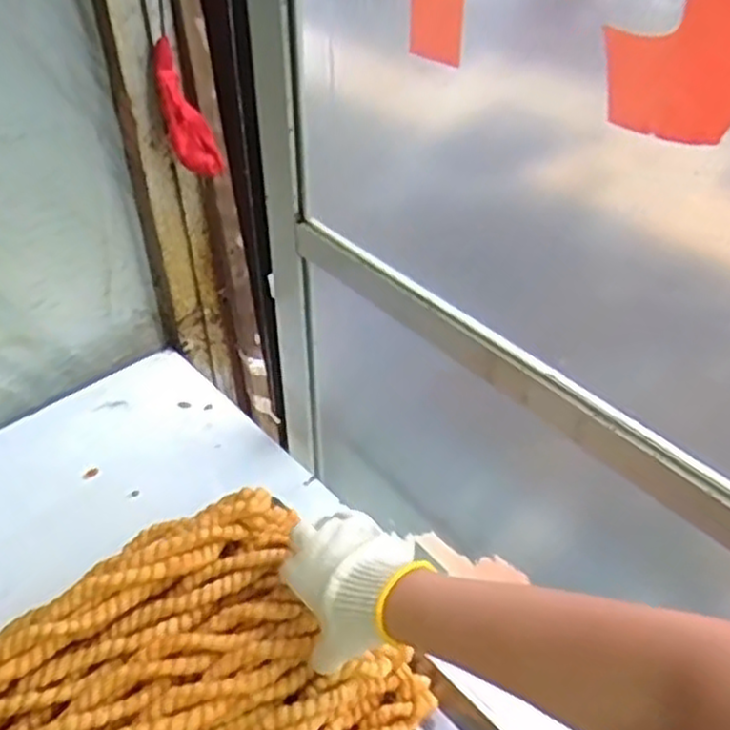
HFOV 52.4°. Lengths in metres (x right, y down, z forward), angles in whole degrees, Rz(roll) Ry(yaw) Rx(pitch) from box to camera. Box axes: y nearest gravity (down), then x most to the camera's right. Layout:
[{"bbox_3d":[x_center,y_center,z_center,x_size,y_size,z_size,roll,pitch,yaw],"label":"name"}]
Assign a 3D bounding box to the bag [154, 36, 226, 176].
[{"bbox_3d":[-0.228,-0.313,0.922,0.043,0.165,0.032,7,38,40],"label":"bag"}]

